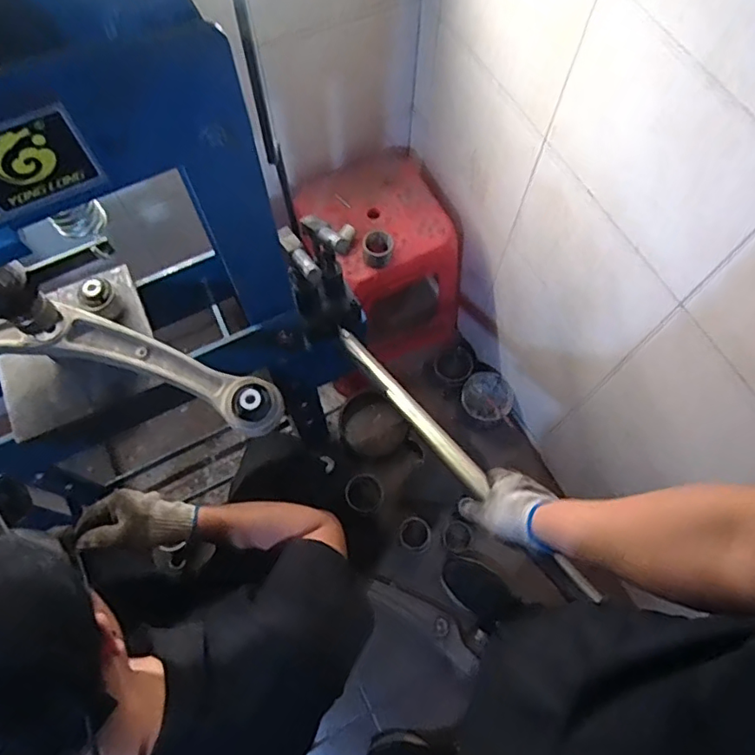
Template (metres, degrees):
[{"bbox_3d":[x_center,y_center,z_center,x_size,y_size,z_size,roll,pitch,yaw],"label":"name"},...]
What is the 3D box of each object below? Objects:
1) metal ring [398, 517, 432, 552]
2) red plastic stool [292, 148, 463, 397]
[{"bbox_3d":[0.085,0.355,1.269,0.077,0.011,0.071,2,75,-7],"label":"metal ring"},{"bbox_3d":[0.022,-0.236,1.255,0.312,0.382,0.277,-21,69,-9],"label":"red plastic stool"}]

